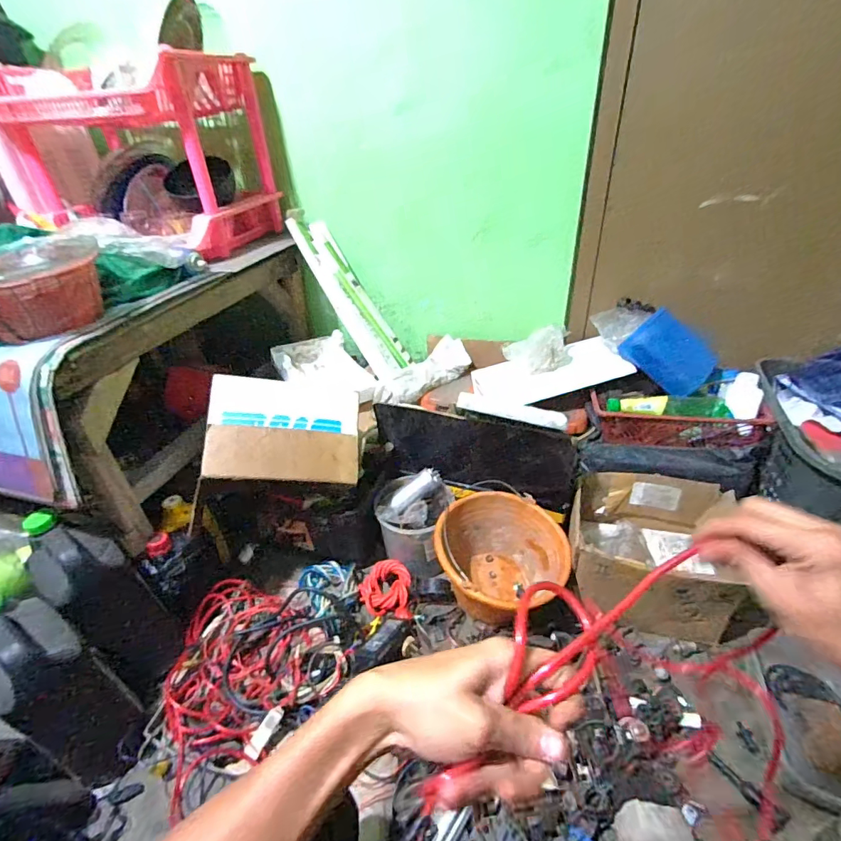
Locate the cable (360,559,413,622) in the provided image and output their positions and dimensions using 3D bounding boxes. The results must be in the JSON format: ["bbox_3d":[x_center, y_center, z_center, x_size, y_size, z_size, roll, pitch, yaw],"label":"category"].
[{"bbox_3d":[-0.076,0.348,0.937,0.116,0.033,0.112,-11,57,26],"label":"cable"}]

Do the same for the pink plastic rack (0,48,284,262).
[{"bbox_3d":[-0.610,-0.576,1.004,0.463,0.338,0.328,7,35,14],"label":"pink plastic rack"}]

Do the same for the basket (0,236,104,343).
[{"bbox_3d":[-0.610,-0.210,0.712,0.196,0.108,0.211,-18,37,-20],"label":"basket"}]

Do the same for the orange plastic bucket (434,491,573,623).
[{"bbox_3d":[0.149,0.285,0.908,0.242,0.173,0.219,-21,38,-24],"label":"orange plastic bucket"}]

